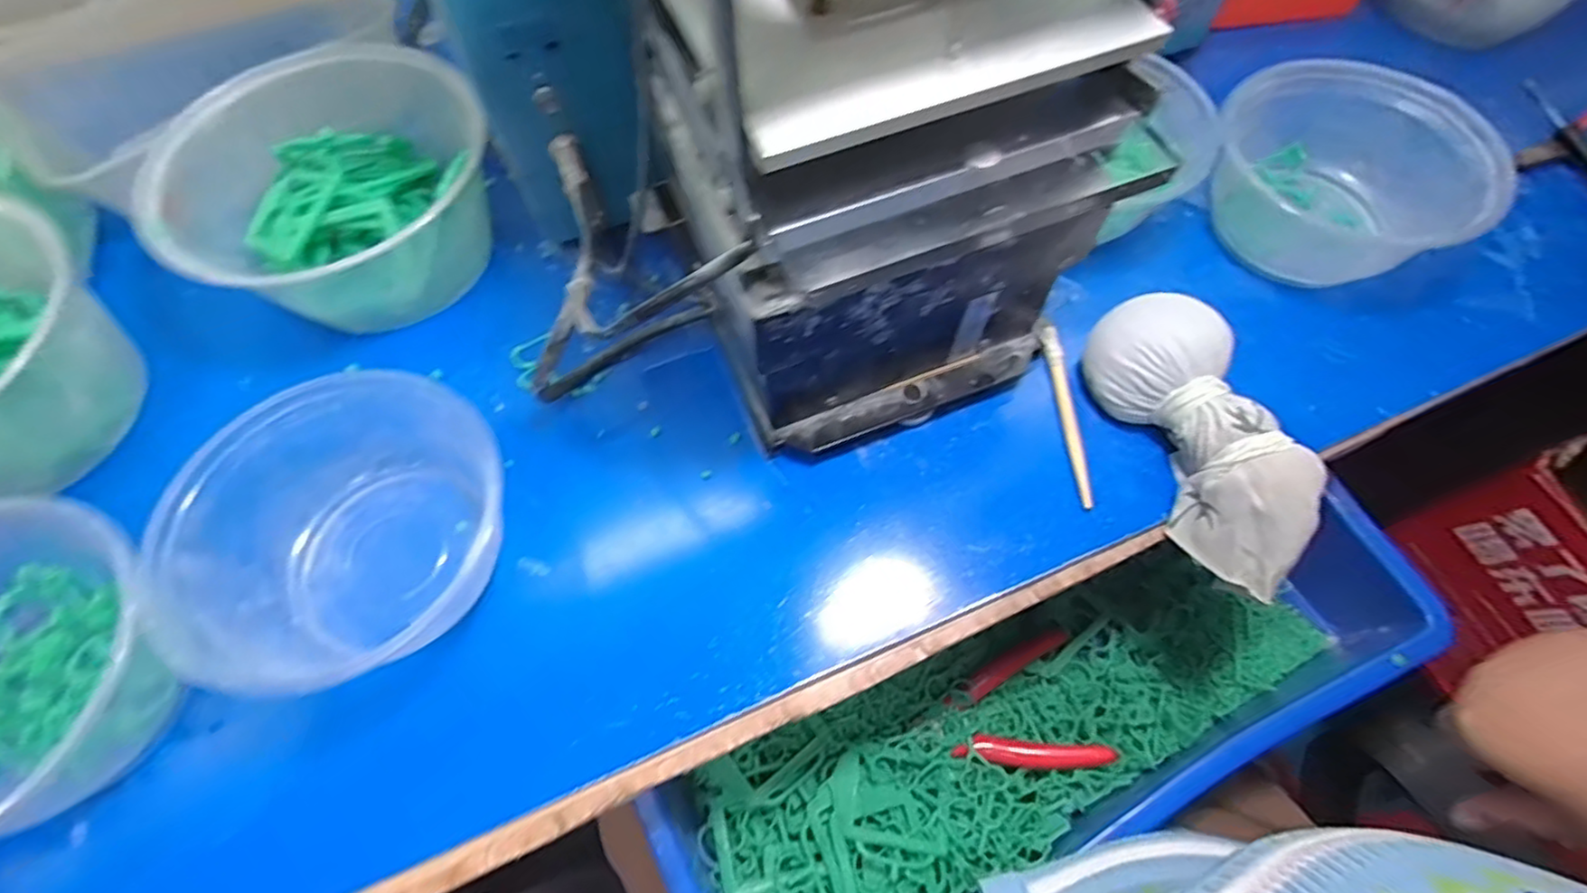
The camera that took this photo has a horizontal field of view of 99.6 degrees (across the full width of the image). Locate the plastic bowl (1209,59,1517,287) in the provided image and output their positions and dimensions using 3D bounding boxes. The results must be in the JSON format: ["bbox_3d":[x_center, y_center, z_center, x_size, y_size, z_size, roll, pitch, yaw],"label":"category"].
[{"bbox_3d":[0.305,-0.150,0.381,0.136,0.062,0.118,35,70,17],"label":"plastic bowl"}]

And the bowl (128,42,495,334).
[{"bbox_3d":[-0.248,-0.142,0.369,0.160,0.084,0.141,-37,68,-15],"label":"bowl"}]

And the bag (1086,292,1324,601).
[{"bbox_3d":[0.194,-0.006,0.315,0.056,0.049,0.143,-23,65,-9],"label":"bag"}]

